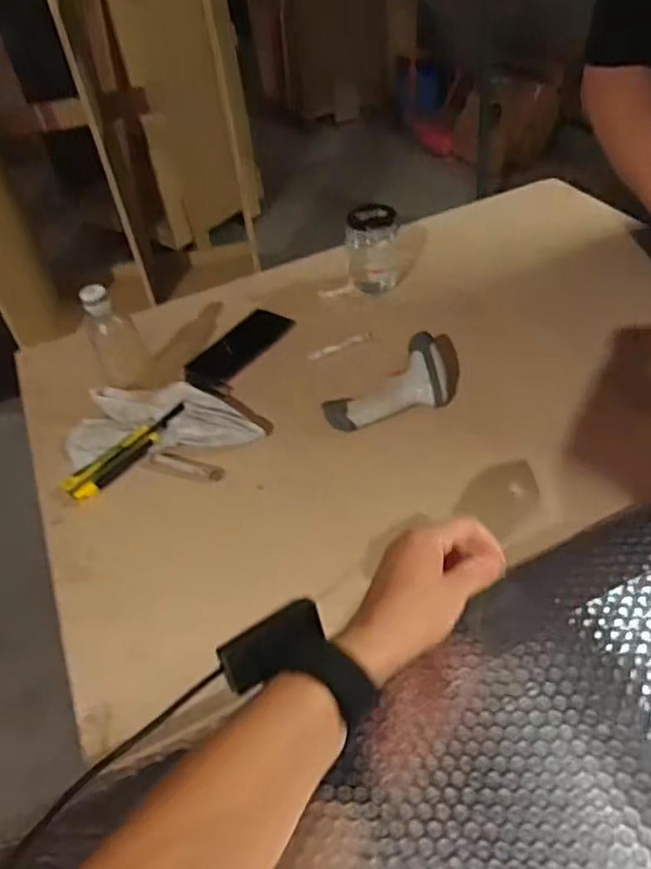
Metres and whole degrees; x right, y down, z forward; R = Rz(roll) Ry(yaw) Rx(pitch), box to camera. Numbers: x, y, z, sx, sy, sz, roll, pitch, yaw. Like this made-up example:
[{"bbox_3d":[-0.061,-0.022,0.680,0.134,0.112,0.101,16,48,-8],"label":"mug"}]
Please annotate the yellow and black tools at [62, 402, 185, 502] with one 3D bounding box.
[{"bbox_3d":[-0.237,0.019,0.780,0.036,0.022,0.169,33,58,33],"label":"yellow and black tools"}]

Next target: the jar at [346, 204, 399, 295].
[{"bbox_3d":[0.070,-0.272,0.960,0.078,0.125,0.062,-3,45,5],"label":"jar"}]

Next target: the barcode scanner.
[{"bbox_3d":[0.078,-0.051,0.793,0.158,0.055,0.087,-30,47,-1],"label":"barcode scanner"}]

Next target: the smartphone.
[{"bbox_3d":[-0.127,-0.123,0.925,0.076,0.015,0.188,22,52,26],"label":"smartphone"}]

